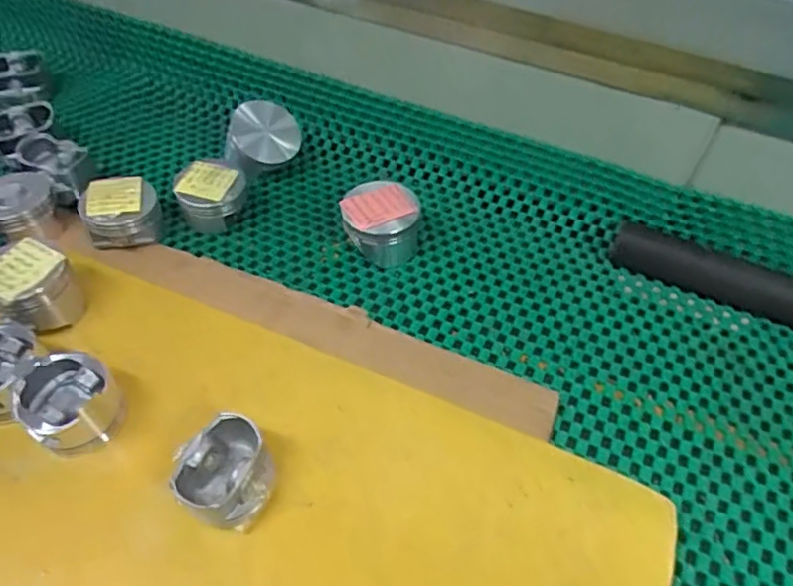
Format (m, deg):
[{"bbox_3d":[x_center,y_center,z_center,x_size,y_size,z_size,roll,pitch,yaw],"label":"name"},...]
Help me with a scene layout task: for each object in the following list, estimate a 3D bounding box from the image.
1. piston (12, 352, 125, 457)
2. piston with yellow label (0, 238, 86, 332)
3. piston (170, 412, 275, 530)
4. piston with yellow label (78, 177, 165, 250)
[{"bbox_3d":[-0.263,0.091,0.481,0.067,0.057,0.066,2,52,-3],"label":"piston"},{"bbox_3d":[-0.334,-0.002,0.546,0.070,0.071,0.067,2,52,-3],"label":"piston with yellow label"},{"bbox_3d":[-0.126,0.138,0.442,0.066,0.054,0.065,2,52,-3],"label":"piston"},{"bbox_3d":[-0.290,-0.081,0.626,0.078,0.058,0.072,-19,56,-18],"label":"piston with yellow label"}]

